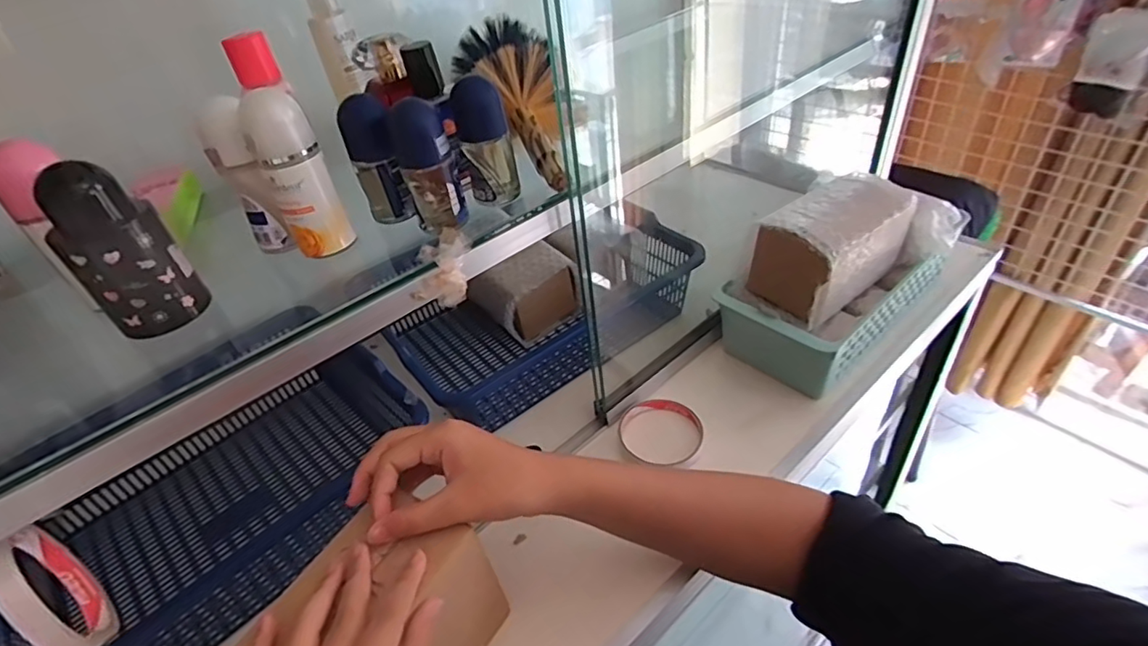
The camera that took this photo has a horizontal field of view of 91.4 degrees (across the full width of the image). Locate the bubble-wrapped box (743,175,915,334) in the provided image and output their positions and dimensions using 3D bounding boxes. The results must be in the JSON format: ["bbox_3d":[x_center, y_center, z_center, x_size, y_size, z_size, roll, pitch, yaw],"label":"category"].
[{"bbox_3d":[0.261,-0.084,0.562,0.166,0.085,0.085,-32,46,-27],"label":"bubble-wrapped box"}]

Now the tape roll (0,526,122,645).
[{"bbox_3d":[-0.284,0.148,0.306,0.091,0.085,0.018,25,50,32],"label":"tape roll"}]

